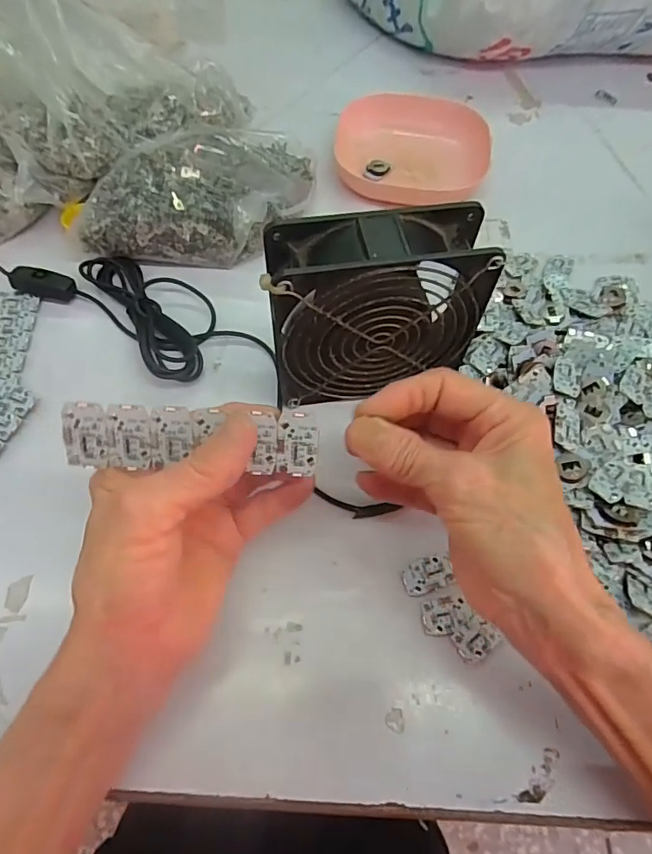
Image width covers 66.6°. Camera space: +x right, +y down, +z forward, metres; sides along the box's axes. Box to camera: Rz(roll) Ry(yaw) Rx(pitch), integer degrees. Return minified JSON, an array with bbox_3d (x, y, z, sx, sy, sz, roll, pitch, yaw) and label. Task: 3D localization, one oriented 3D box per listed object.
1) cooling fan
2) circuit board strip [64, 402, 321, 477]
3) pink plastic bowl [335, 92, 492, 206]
[{"bbox_3d":[0.028,-0.063,0.295,0.117,0.118,0.044,-8,61,-6],"label":"cooling fan"},{"bbox_3d":[-0.057,0.006,0.214,0.106,0.029,0.004,2,19,-4],"label":"circuit board strip"},{"bbox_3d":[0.076,-0.245,0.440,0.137,0.039,0.100,-1,60,-2],"label":"pink plastic bowl"}]

